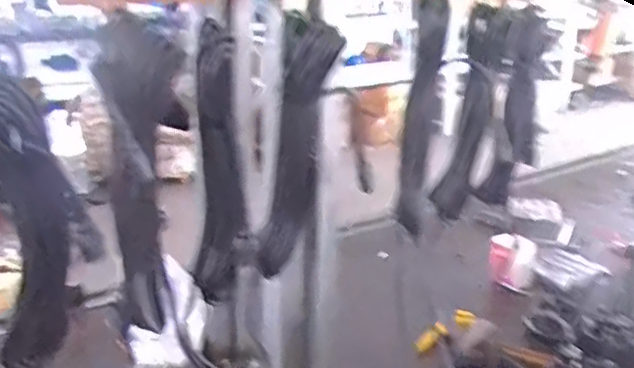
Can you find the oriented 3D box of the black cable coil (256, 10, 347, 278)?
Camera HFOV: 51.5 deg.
[{"bbox_3d":[-0.024,-0.041,0.862,0.112,0.329,0.070,0,19,3],"label":"black cable coil"}]

